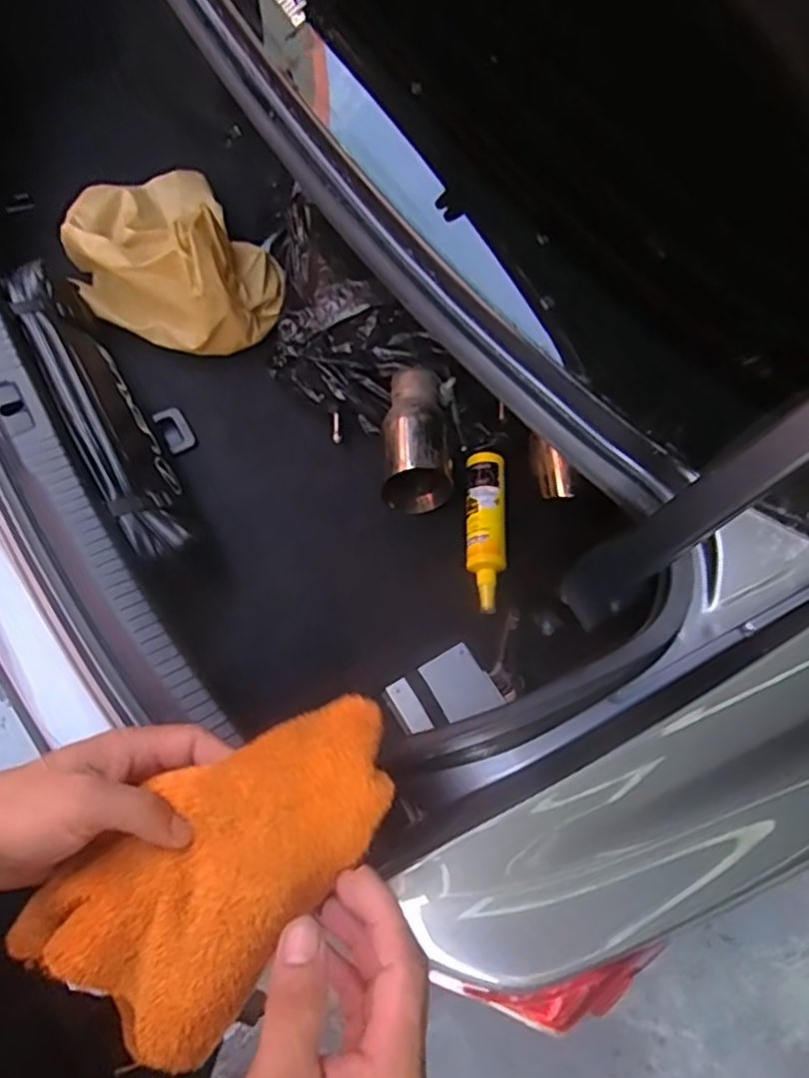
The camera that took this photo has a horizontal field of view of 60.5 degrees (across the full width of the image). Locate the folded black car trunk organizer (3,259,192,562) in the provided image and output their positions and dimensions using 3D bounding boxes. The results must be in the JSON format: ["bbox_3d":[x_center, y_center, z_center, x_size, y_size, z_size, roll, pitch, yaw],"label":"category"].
[{"bbox_3d":[-0.383,-0.161,0.894,0.094,0.124,0.452,-27,74,-17],"label":"folded black car trunk organizer"}]

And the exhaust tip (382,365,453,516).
[{"bbox_3d":[0.018,-0.145,0.987,0.097,0.084,0.209,-2,82,-3],"label":"exhaust tip"}]

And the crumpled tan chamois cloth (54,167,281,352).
[{"bbox_3d":[-0.346,-0.427,1.018,0.256,0.143,0.334,-39,78,-20],"label":"crumpled tan chamois cloth"}]

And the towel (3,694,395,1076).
[{"bbox_3d":[-0.092,0.172,0.352,0.210,0.038,0.107,-40,73,-6],"label":"towel"}]

